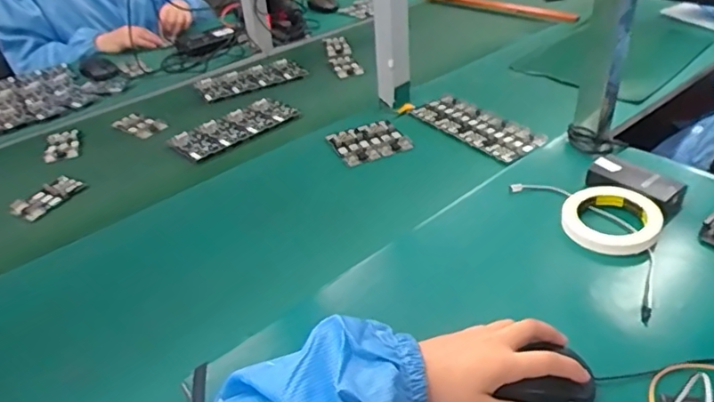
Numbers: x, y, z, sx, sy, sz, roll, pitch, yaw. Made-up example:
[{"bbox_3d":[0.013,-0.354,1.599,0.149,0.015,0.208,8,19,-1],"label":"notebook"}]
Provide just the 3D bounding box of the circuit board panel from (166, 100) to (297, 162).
[{"bbox_3d":[-0.215,-0.132,0.994,0.222,0.012,0.093,-32,43,-32],"label":"circuit board panel"}]

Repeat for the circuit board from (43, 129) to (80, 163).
[{"bbox_3d":[-0.514,-0.094,0.979,0.053,0.013,0.102,-16,37,-14],"label":"circuit board"}]

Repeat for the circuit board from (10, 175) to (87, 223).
[{"bbox_3d":[-0.471,-0.005,0.858,0.055,0.015,0.100,21,43,32],"label":"circuit board"}]

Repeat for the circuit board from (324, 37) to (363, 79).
[{"bbox_3d":[-0.035,-0.321,1.249,0.059,0.012,0.231,-11,36,-8],"label":"circuit board"}]

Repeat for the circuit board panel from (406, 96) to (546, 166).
[{"bbox_3d":[0.199,-0.124,0.915,0.104,0.008,0.227,-25,40,-26],"label":"circuit board panel"}]

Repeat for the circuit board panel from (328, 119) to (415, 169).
[{"bbox_3d":[0.019,-0.094,0.903,0.111,0.011,0.104,-18,37,-17],"label":"circuit board panel"}]

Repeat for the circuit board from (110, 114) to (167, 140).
[{"bbox_3d":[-0.403,-0.142,1.038,0.103,0.008,0.054,20,42,31],"label":"circuit board"}]

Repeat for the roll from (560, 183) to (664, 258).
[{"bbox_3d":[0.299,0.021,0.657,0.102,0.029,0.102,-3,36,2],"label":"roll"}]

